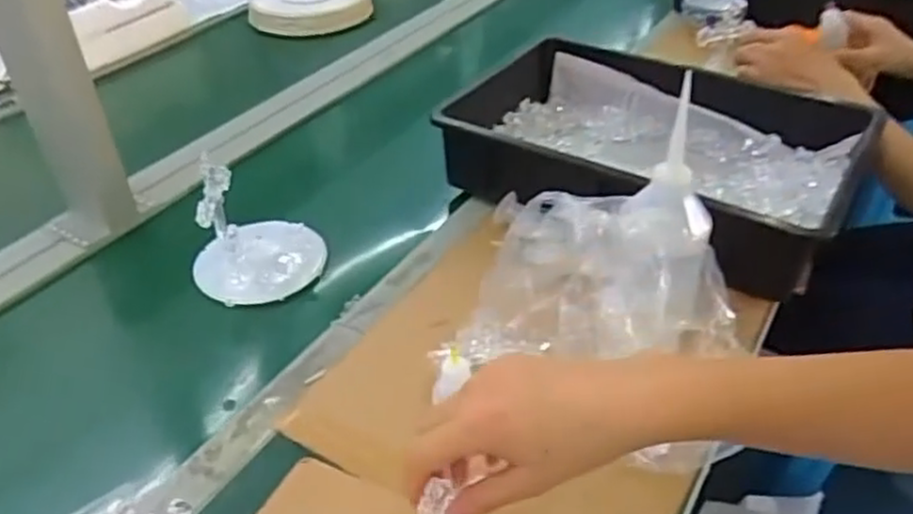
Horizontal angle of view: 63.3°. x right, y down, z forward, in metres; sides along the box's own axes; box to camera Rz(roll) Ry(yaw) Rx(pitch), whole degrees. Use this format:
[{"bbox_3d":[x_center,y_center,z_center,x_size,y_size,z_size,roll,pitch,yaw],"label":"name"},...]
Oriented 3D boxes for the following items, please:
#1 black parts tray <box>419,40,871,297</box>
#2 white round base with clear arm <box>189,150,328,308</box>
[{"bbox_3d":[0.196,-0.114,0.788,0.404,0.099,0.297,22,44,28],"label":"black parts tray"},{"bbox_3d":[-0.198,-0.030,0.717,0.123,0.111,0.106,-17,40,-18],"label":"white round base with clear arm"}]

